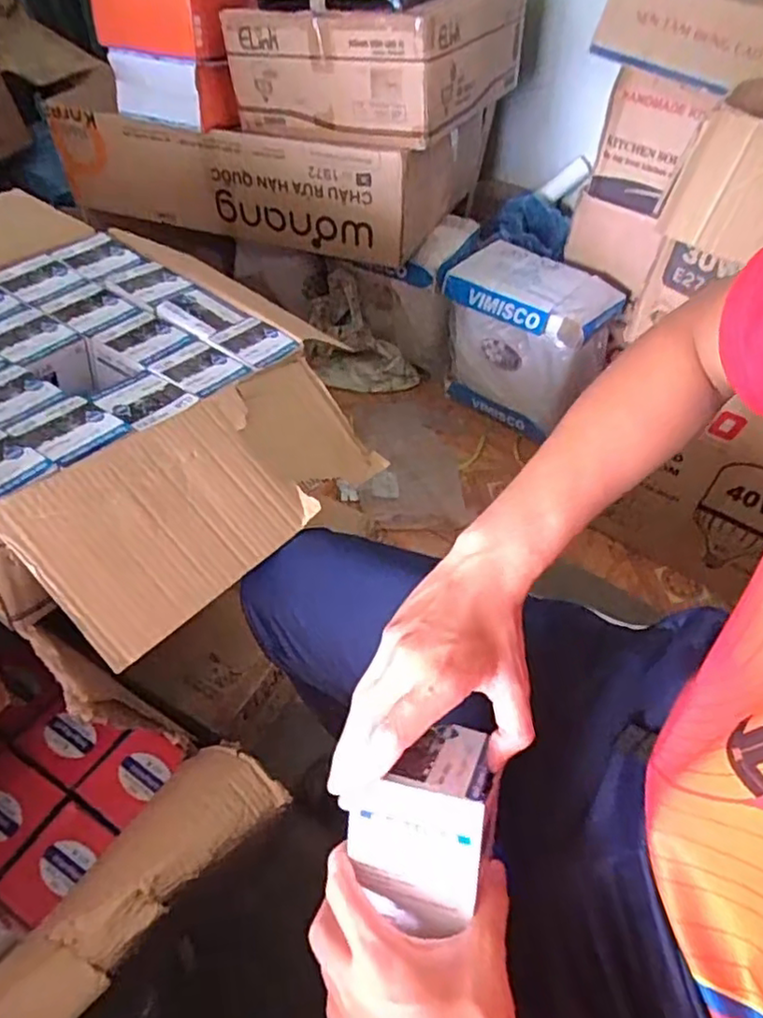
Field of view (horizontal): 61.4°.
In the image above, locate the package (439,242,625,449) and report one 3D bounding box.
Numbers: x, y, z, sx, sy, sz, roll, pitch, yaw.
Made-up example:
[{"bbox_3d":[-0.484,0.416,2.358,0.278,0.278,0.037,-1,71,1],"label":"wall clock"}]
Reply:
[{"bbox_3d":[0.349,-0.402,1.558,0.381,0.335,0.259,26,52,19],"label":"package"}]

